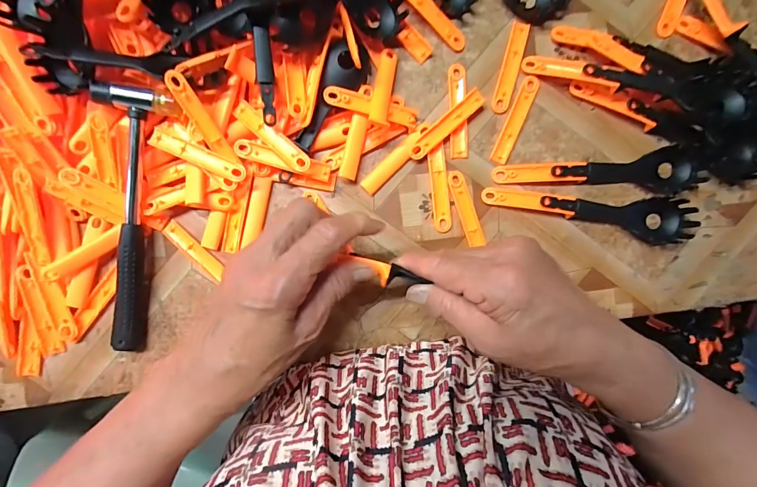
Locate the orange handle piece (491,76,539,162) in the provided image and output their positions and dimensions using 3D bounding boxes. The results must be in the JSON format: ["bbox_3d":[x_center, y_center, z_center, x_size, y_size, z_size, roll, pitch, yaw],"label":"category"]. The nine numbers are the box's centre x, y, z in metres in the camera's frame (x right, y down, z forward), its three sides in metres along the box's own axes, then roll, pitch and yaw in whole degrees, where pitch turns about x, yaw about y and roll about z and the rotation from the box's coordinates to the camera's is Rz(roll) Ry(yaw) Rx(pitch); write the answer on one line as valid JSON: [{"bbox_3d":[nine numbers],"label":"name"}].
[{"bbox_3d":[0.116,-0.104,0.300,0.015,0.004,0.075,23,92,-3],"label":"orange handle piece"}]

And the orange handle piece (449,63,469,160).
[{"bbox_3d":[0.067,-0.111,0.297,0.015,0.009,0.077,-3,93,-2],"label":"orange handle piece"}]

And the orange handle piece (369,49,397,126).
[{"bbox_3d":[0.004,-0.124,0.284,0.015,0.014,0.072,9,76,-3],"label":"orange handle piece"}]

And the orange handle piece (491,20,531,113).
[{"bbox_3d":[0.111,-0.148,0.299,0.015,0.004,0.076,15,92,-3],"label":"orange handle piece"}]

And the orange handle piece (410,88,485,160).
[{"bbox_3d":[0.056,-0.098,0.296,0.075,0.009,0.014,-41,94,0],"label":"orange handle piece"}]

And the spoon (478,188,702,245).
[{"bbox_3d":[0.178,-0.023,0.301,0.174,0.019,0.038,3,93,-2],"label":"spoon"}]

